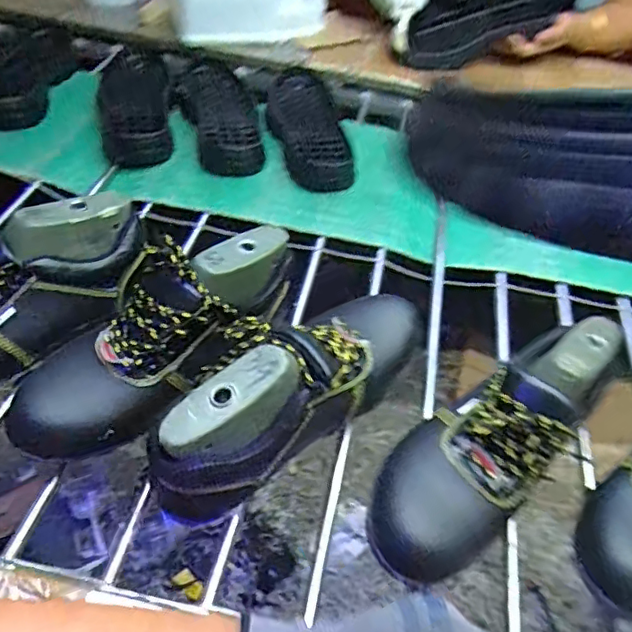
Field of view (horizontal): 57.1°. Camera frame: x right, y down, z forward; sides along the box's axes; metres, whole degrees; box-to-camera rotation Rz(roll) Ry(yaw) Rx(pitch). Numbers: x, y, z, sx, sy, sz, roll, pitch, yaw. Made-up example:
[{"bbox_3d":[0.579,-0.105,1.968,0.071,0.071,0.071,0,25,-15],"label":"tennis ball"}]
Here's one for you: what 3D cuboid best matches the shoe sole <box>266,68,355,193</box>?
[{"bbox_3d":[-0.016,-0.270,0.813,0.089,0.027,0.275,-16,53,-2],"label":"shoe sole"}]

